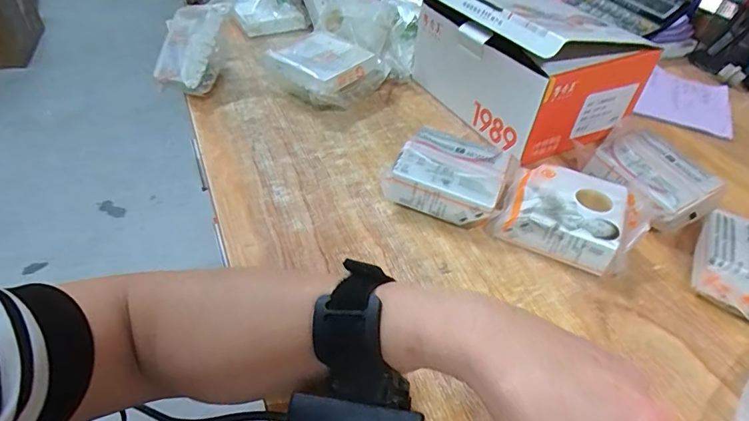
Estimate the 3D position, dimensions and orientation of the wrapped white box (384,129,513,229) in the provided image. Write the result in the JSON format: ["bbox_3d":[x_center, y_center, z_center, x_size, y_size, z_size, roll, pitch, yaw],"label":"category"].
[{"bbox_3d":[0.069,-0.029,0.397,0.090,0.045,0.093,24,47,19],"label":"wrapped white box"}]

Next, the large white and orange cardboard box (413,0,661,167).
[{"bbox_3d":[0.162,-0.181,0.495,0.155,0.135,0.213,-20,49,-23],"label":"large white and orange cardboard box"}]

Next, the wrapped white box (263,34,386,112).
[{"bbox_3d":[-0.056,-0.160,0.516,0.094,0.051,0.102,31,50,25],"label":"wrapped white box"}]

